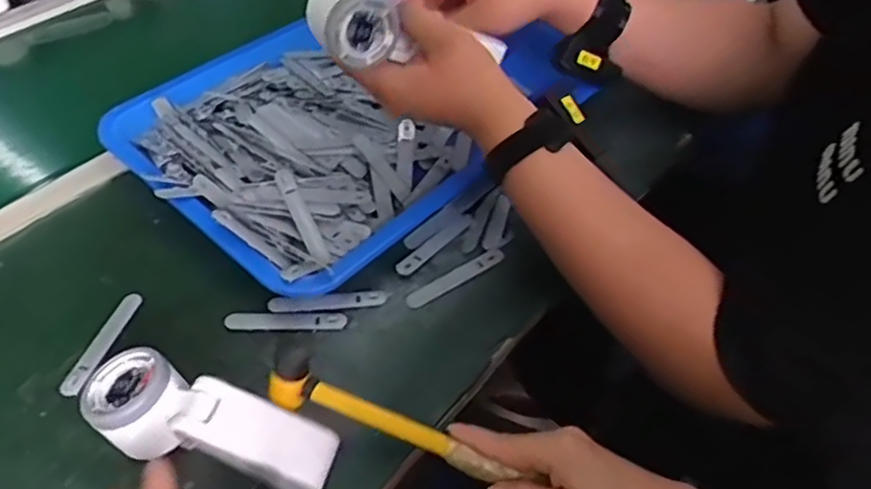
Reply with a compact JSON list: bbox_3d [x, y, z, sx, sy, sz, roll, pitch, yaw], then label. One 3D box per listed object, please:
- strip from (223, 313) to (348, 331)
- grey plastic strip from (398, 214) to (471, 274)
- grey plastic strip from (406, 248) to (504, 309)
[{"bbox_3d":[-0.119,0.061,0.540,0.094,0.005,0.015,1,46,-1],"label":"strip"},{"bbox_3d":[0.002,-0.002,0.599,0.018,0.004,0.091,33,54,27],"label":"grey plastic strip"},{"bbox_3d":[0.017,0.027,0.573,0.093,0.007,0.015,-26,52,-24],"label":"grey plastic strip"}]

